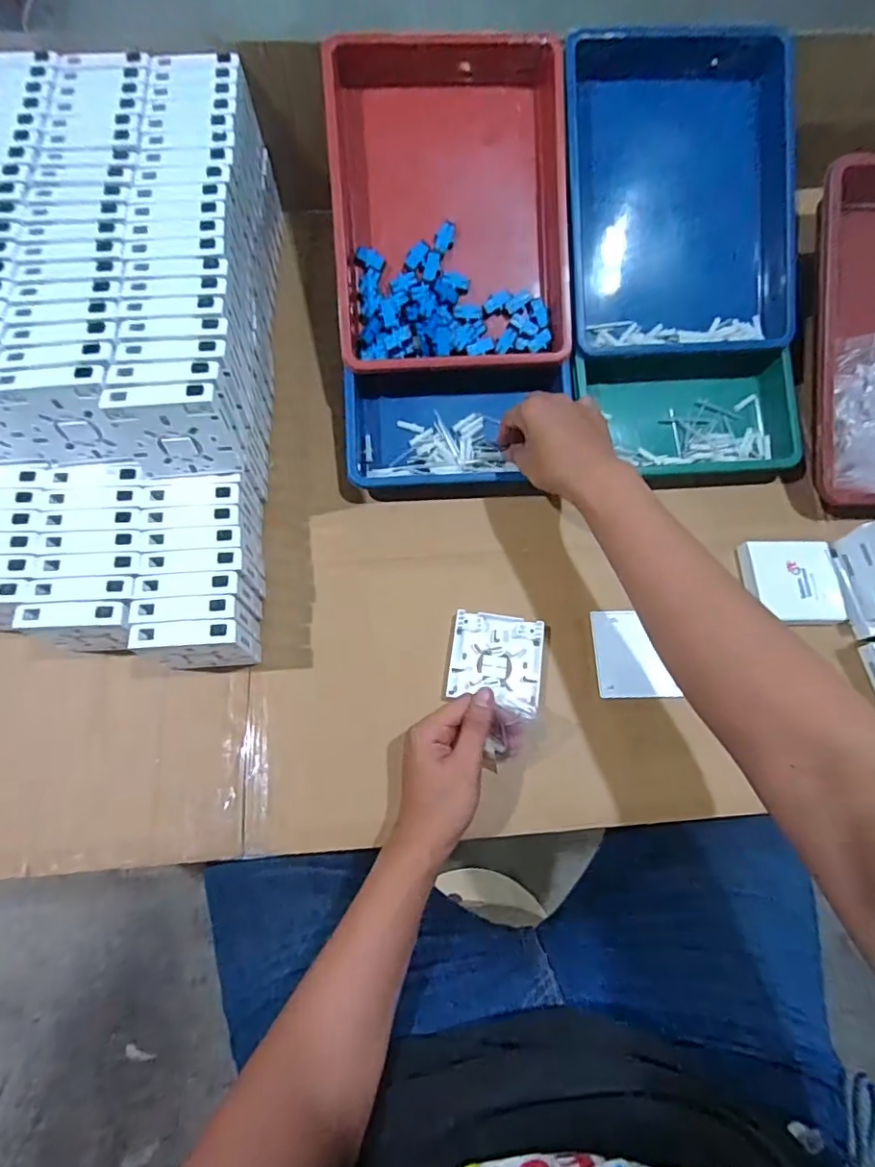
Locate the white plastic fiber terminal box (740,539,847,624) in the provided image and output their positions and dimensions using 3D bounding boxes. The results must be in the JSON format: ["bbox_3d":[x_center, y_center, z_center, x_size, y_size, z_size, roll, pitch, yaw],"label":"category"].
[{"bbox_3d":[0.364,-0.002,0.562,0.089,0.018,0.085,1,71,-2],"label":"white plastic fiber terminal box"}]

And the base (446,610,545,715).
[{"bbox_3d":[0.057,0.074,0.529,0.086,0.014,0.090,8,71,1],"label":"base"}]

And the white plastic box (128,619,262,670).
[{"bbox_3d":[-0.211,0.058,0.495,0.087,0.087,0.027,-3,71,-3],"label":"white plastic box"}]

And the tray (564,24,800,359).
[{"bbox_3d":[0.256,-0.406,0.583,0.239,0.057,0.313,-4,99,1],"label":"tray"}]

